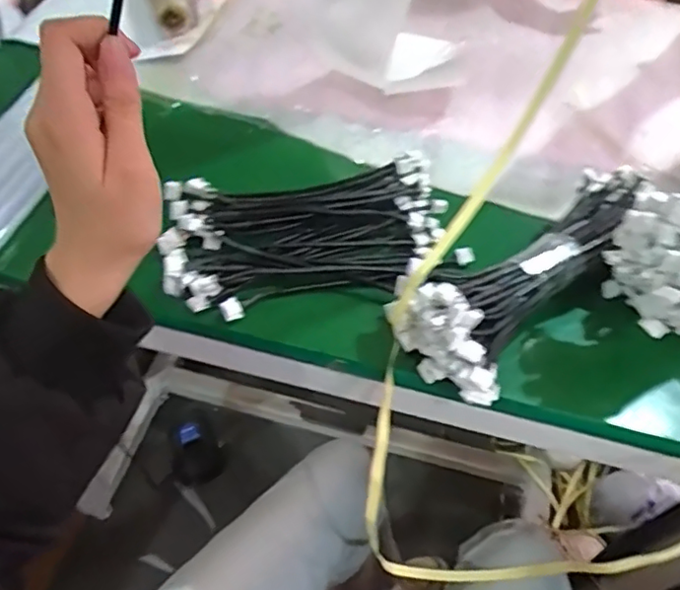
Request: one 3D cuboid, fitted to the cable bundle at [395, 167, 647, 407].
[{"bbox_3d":[0.131,-0.020,0.427,0.207,0.070,0.086,-37,63,-27],"label":"cable bundle"}]

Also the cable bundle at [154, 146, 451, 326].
[{"bbox_3d":[-0.026,-0.052,0.473,0.215,0.027,0.129,-6,53,-6],"label":"cable bundle"}]

